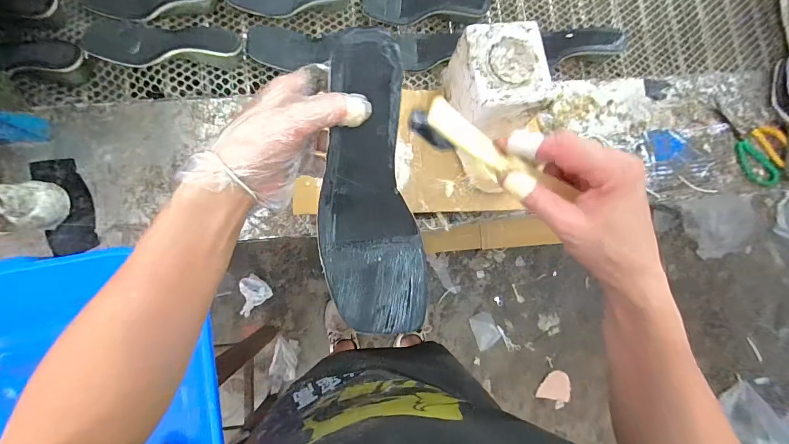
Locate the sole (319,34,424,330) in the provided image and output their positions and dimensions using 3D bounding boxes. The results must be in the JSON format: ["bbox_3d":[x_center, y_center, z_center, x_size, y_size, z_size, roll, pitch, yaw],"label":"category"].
[{"bbox_3d":[-0.018,-0.026,0.261,0.075,0.023,0.213,-4,99,-7],"label":"sole"}]

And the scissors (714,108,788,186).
[{"bbox_3d":[0.691,-0.152,0.672,0.099,0.022,0.161,-19,85,-8],"label":"scissors"}]

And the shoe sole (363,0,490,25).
[{"bbox_3d":[0.056,-0.405,0.651,0.222,0.024,0.074,3,82,7],"label":"shoe sole"}]

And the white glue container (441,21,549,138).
[{"bbox_3d":[0.142,-0.192,0.501,0.106,0.104,0.118,-9,84,-7],"label":"white glue container"}]

